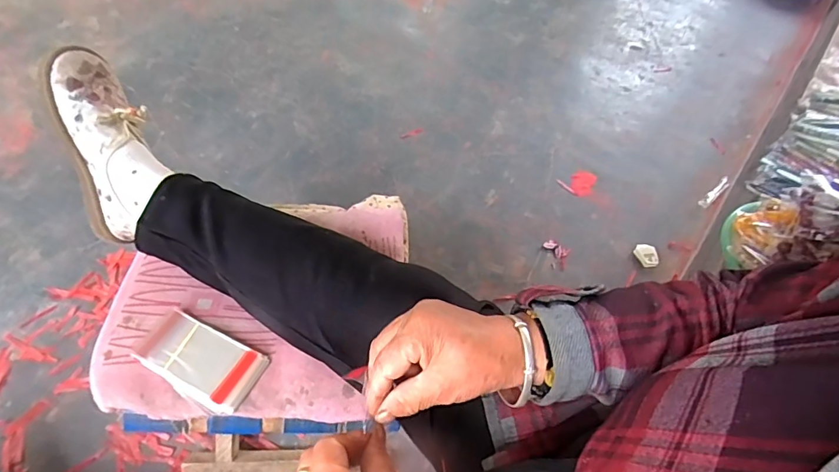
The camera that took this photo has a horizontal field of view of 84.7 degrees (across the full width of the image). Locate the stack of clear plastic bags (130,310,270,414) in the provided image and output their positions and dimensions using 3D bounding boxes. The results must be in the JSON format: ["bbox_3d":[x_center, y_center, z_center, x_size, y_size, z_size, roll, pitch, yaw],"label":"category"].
[{"bbox_3d":[-0.231,0.129,0.487,0.123,0.011,0.068,23,55,10],"label":"stack of clear plastic bags"}]

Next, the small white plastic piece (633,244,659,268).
[{"bbox_3d":[0.475,0.038,0.965,0.044,0.014,0.057,5,53,-2],"label":"small white plastic piece"}]

